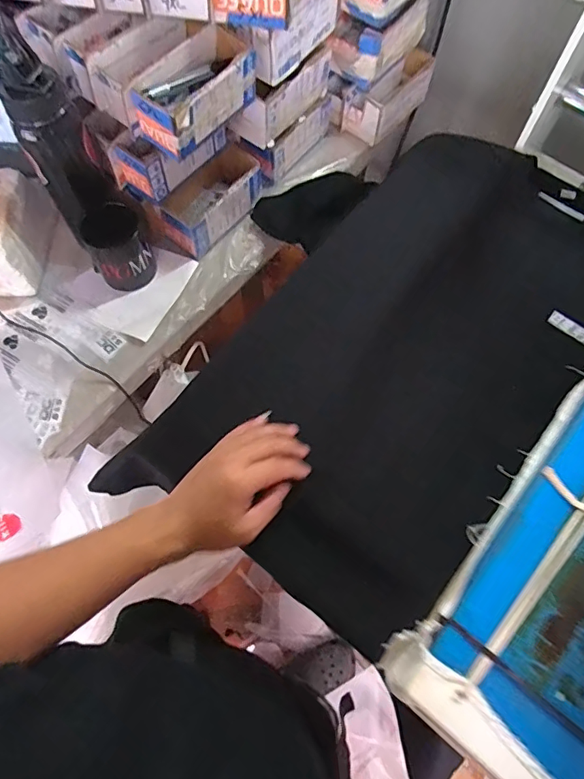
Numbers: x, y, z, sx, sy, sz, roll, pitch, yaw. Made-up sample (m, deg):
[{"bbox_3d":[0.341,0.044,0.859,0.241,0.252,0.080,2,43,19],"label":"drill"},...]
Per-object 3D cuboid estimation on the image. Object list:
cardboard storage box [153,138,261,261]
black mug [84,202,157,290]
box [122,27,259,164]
[{"bbox_3d":[-0.113,-0.293,0.757,0.086,0.067,0.183,38,72,12],"label":"cardboard storage box"},{"bbox_3d":[-0.240,-0.194,0.701,0.078,0.090,0.081,1,68,-2],"label":"black mug"},{"bbox_3d":[-0.113,-0.368,0.619,0.076,0.073,0.176,36,72,12],"label":"box"}]

